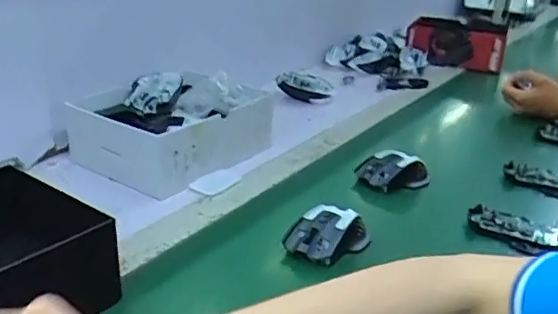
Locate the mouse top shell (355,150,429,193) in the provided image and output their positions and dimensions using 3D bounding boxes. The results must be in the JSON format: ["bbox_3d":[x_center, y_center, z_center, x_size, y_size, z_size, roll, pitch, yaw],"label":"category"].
[{"bbox_3d":[0.155,0.020,0.770,0.099,0.044,0.052,-1,23,-8],"label":"mouse top shell"}]

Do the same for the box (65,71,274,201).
[{"bbox_3d":[-0.154,-0.046,0.844,0.200,0.101,0.249,17,27,30],"label":"box"}]

